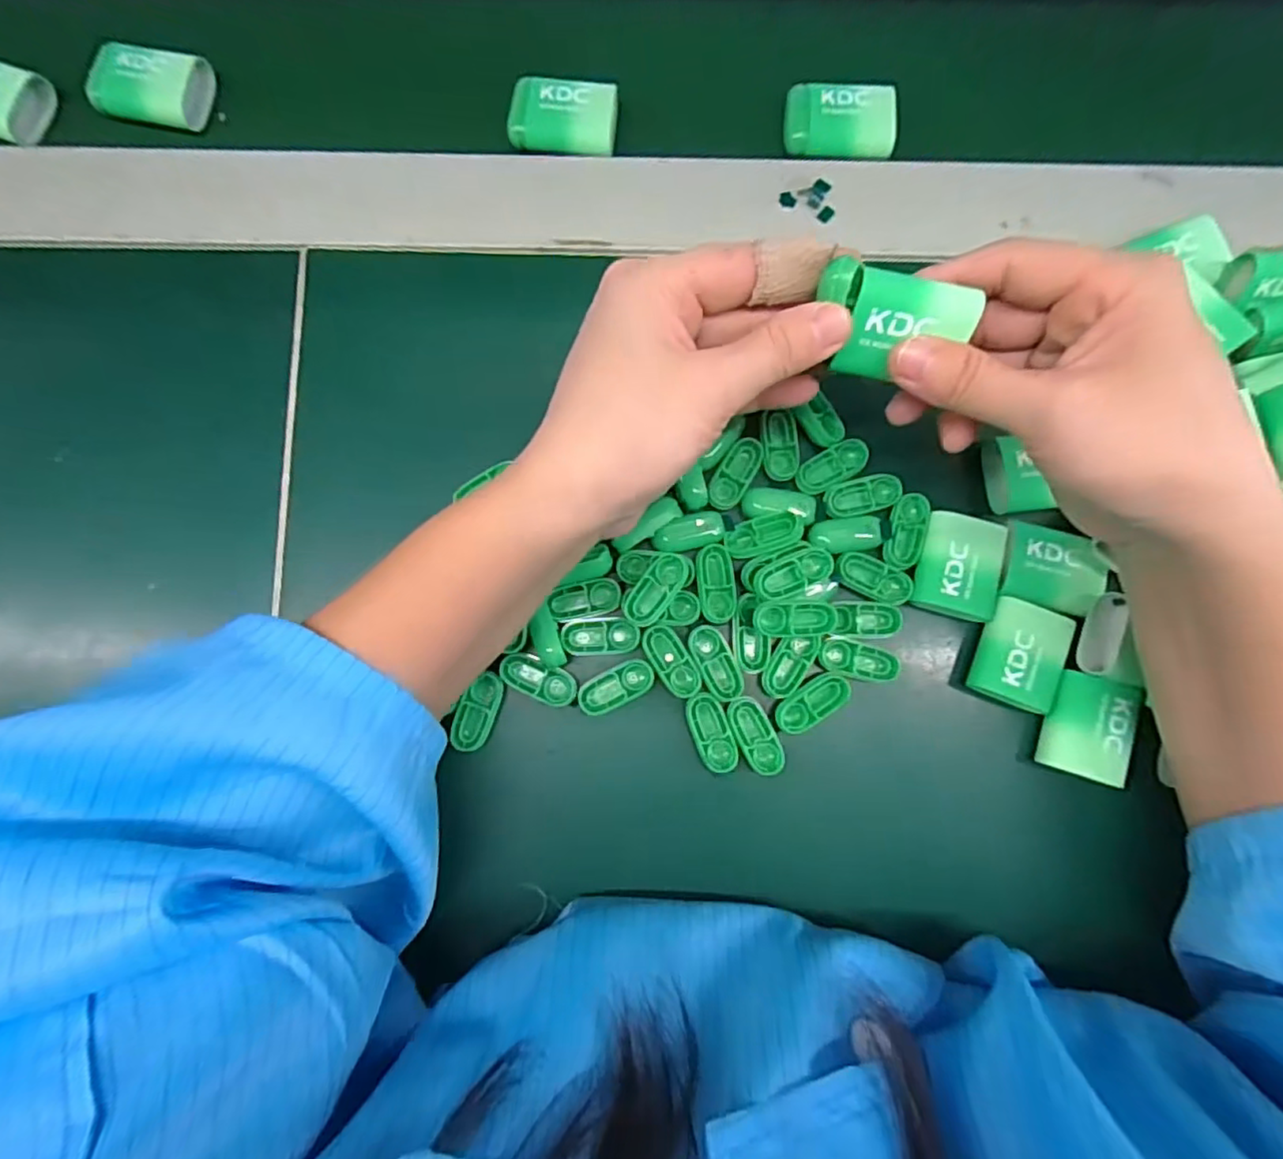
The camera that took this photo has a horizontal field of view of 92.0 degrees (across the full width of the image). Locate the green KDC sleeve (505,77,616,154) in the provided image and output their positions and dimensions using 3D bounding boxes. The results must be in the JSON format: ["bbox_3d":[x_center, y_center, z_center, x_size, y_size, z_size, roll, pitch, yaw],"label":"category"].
[{"bbox_3d":[-0.037,-0.224,0.298,0.050,0.010,0.032,5,82,0],"label":"green KDC sleeve"}]

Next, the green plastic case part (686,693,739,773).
[{"bbox_3d":[0.030,0.067,0.272,0.017,0.018,0.034,-17,83,-3],"label":"green plastic case part"}]

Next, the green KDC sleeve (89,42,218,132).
[{"bbox_3d":[-0.240,-0.241,0.302,0.048,0.016,0.036,7,82,0],"label":"green KDC sleeve"}]

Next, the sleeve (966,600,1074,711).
[{"bbox_3d":[0.163,0.032,0.264,0.033,0.009,0.044,20,82,2],"label":"sleeve"}]

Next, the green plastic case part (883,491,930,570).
[{"bbox_3d":[0.118,-0.021,0.274,0.016,0.004,0.033,17,82,1],"label":"green plastic case part"}]

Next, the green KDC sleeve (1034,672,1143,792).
[{"bbox_3d":[0.189,0.062,0.260,0.032,0.012,0.041,15,82,1],"label":"green KDC sleeve"}]

